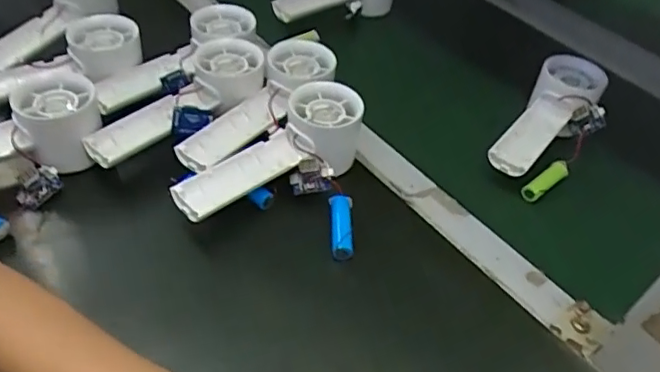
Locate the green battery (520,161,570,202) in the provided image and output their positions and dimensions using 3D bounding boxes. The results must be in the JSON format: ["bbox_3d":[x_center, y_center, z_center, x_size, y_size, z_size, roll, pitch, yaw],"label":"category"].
[{"bbox_3d":[0.184,-0.004,0.483,0.058,0.014,0.014,-30,56,-31],"label":"green battery"}]

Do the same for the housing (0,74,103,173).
[{"bbox_3d":[-0.248,-0.033,0.422,0.159,0.054,0.076,-21,50,-9],"label":"housing"}]

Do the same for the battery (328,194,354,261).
[{"bbox_3d":[0.009,0.029,0.411,0.017,0.015,0.049,2,45,-6],"label":"battery"}]

